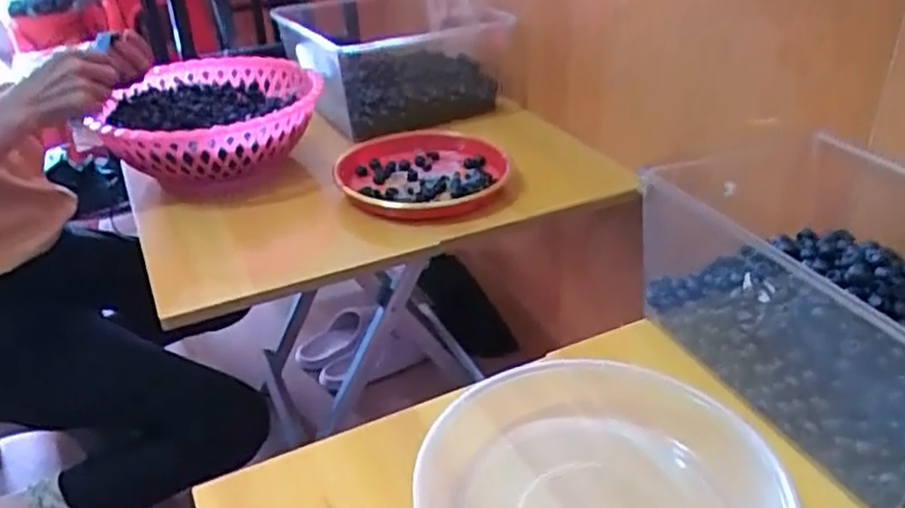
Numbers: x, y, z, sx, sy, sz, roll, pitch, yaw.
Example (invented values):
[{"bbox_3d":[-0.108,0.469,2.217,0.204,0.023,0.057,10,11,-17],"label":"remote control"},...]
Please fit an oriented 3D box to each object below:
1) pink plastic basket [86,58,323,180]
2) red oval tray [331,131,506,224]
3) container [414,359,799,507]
[{"bbox_3d":[-0.311,-0.180,0.967,0.262,0.089,0.299,-7,31,-7],"label":"pink plastic basket"},{"bbox_3d":[-0.040,-0.102,0.922,0.213,0.034,0.233,-7,31,-6],"label":"red oval tray"},{"bbox_3d":[0.093,0.152,0.450,0.204,0.050,0.211,-2,31,1],"label":"container"}]

